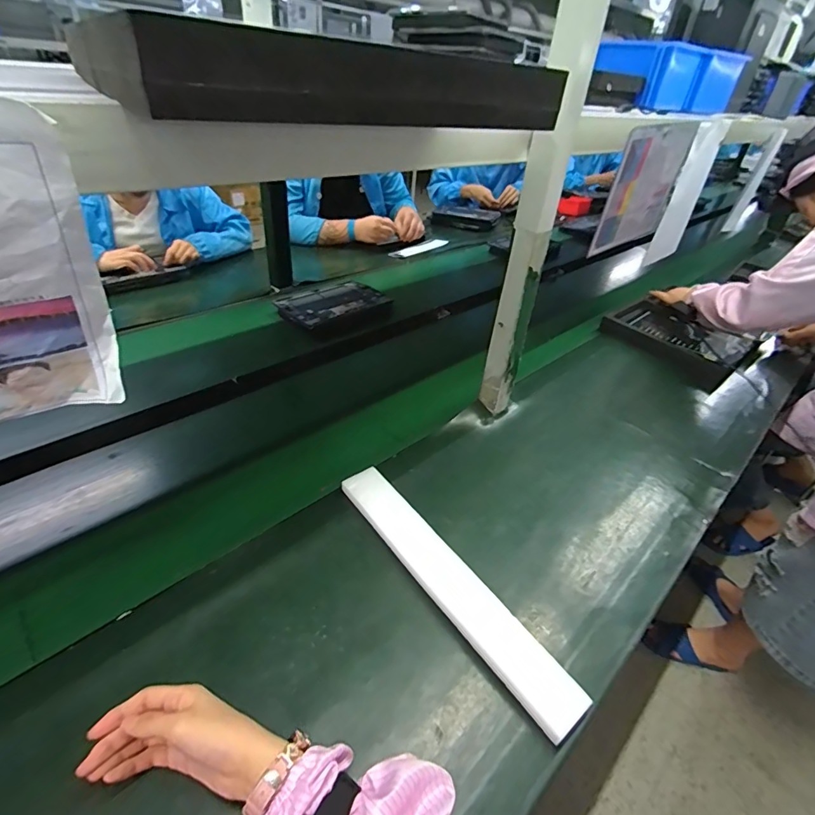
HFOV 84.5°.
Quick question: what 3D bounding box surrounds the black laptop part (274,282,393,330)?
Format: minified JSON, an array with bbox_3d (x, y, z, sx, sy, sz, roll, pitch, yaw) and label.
[{"bbox_3d":[-0.183,-0.253,1.099,0.166,0.026,0.261,30,43,27],"label":"black laptop part"}]

